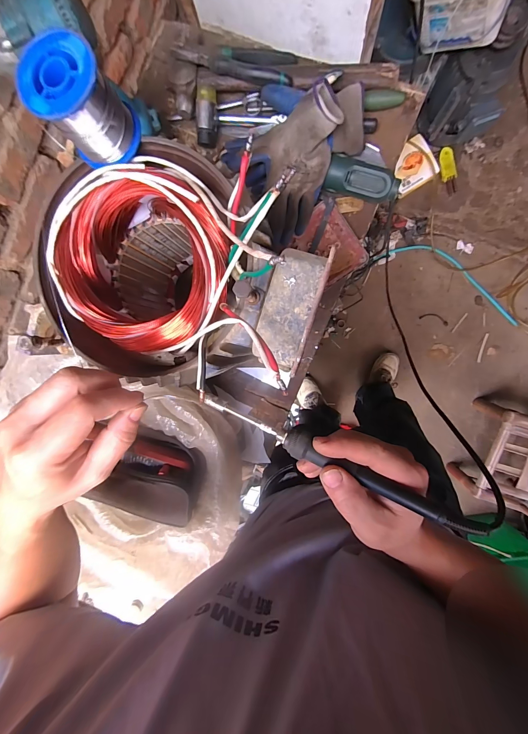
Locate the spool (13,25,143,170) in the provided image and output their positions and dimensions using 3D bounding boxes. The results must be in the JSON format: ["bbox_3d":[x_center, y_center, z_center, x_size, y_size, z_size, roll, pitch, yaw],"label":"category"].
[{"bbox_3d":[-0.149,-0.216,0.246,0.061,0.062,0.058,-42,88,9],"label":"spool"}]

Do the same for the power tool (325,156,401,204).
[{"bbox_3d":[0.154,-0.291,0.463,0.112,0.043,0.047,19,97,6],"label":"power tool"}]

